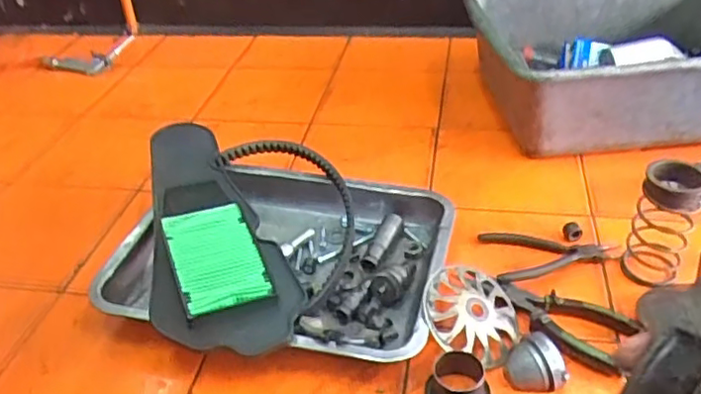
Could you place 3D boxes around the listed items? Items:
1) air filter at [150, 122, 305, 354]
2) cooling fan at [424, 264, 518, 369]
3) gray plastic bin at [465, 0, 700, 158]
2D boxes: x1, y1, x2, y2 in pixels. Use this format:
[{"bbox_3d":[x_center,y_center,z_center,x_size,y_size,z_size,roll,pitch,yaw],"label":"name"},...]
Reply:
[{"bbox_3d":[-0.147,0.024,0.696,0.141,0.058,0.347,-10,36,-9],"label":"air filter"},{"bbox_3d":[0.120,0.114,0.622,0.099,0.024,0.098,27,50,-4],"label":"cooling fan"},{"bbox_3d":[0.422,-0.199,0.934,0.462,0.158,0.317,-5,36,-2],"label":"gray plastic bin"}]

